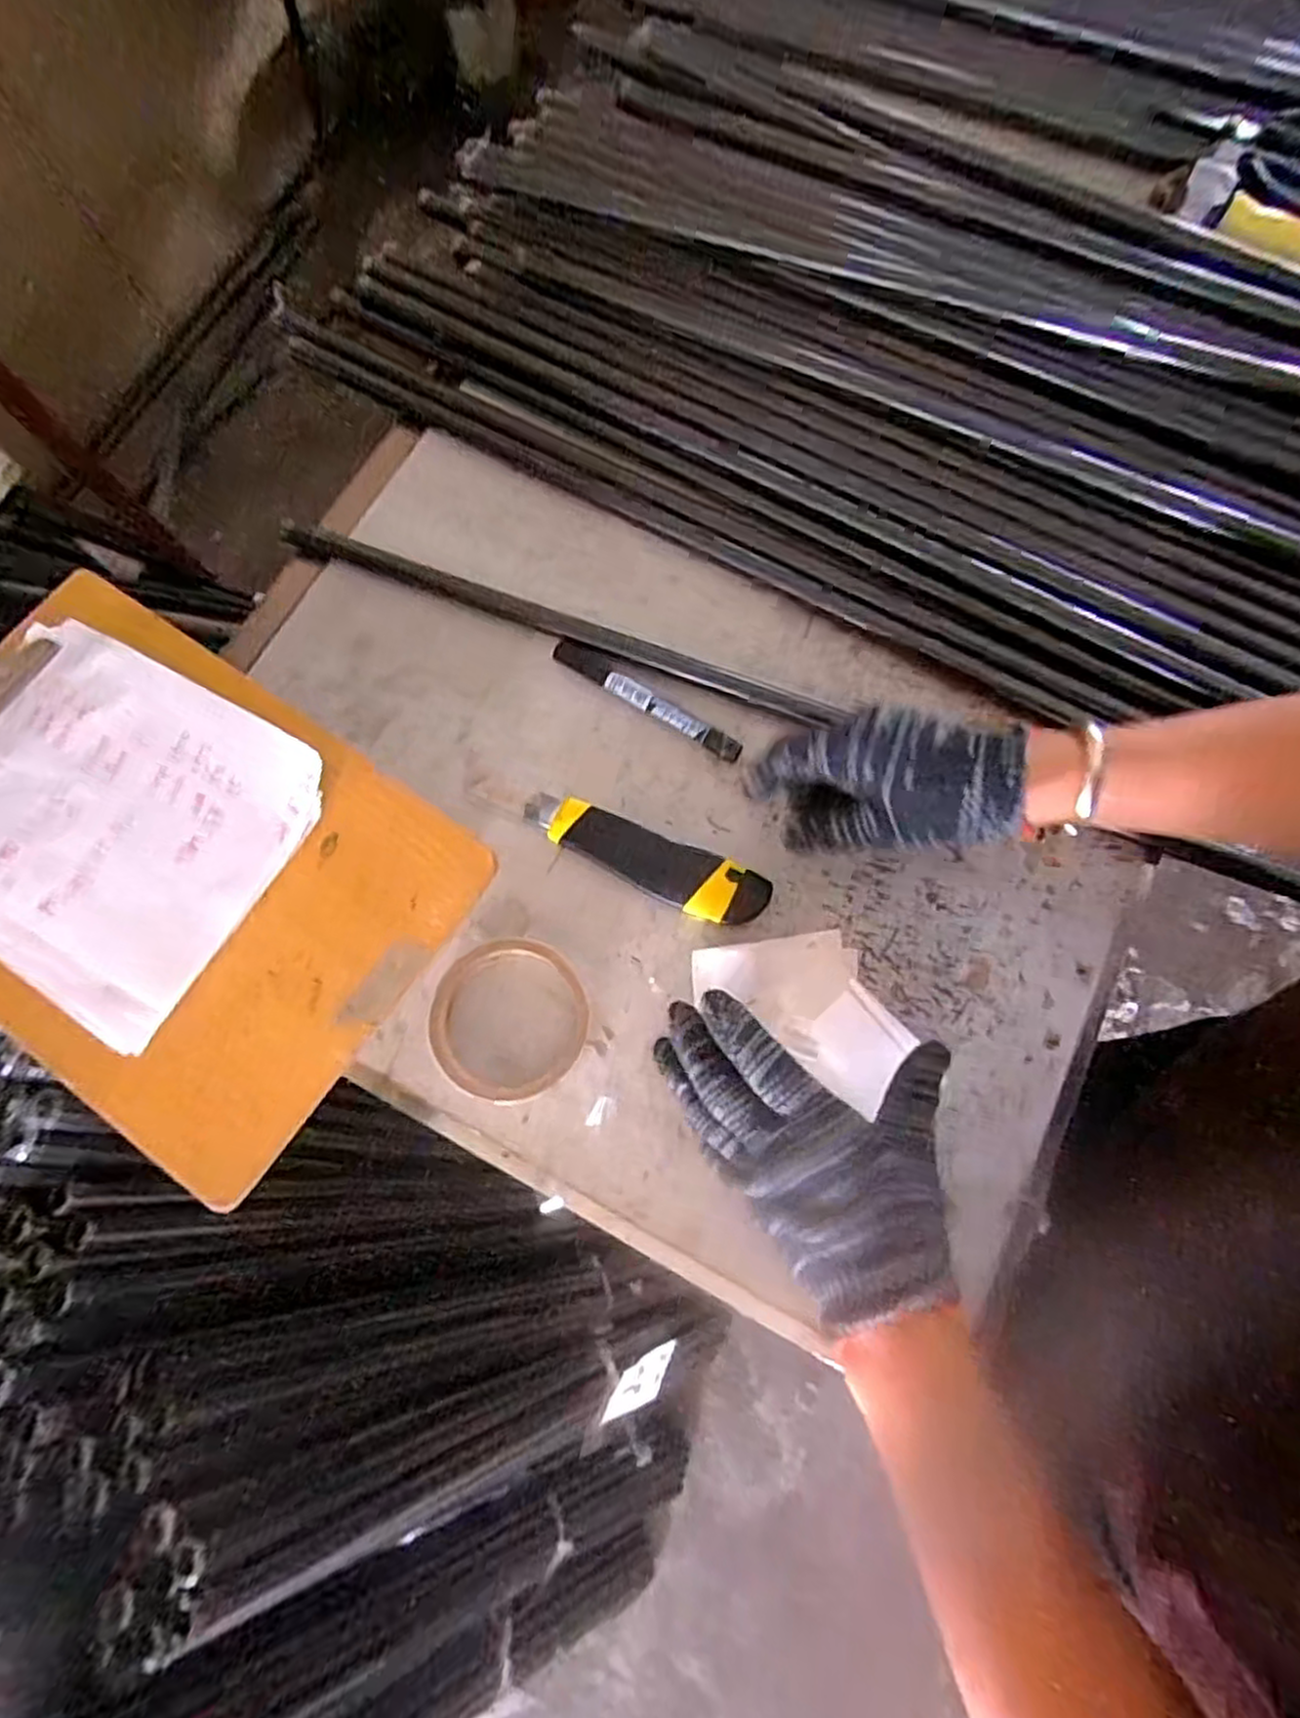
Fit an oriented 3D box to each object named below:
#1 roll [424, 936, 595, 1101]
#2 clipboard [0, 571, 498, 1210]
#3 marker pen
[{"bbox_3d":[-0.081,0.092,0.435,0.090,0.013,0.092,0,75,1],"label":"roll"},{"bbox_3d":[-0.243,-0.005,0.357,0.288,0.020,0.188,33,78,10],"label":"clipboard"},{"bbox_3d":[-0.003,-0.106,0.490,0.143,0.009,0.016,33,78,9],"label":"marker pen"}]

